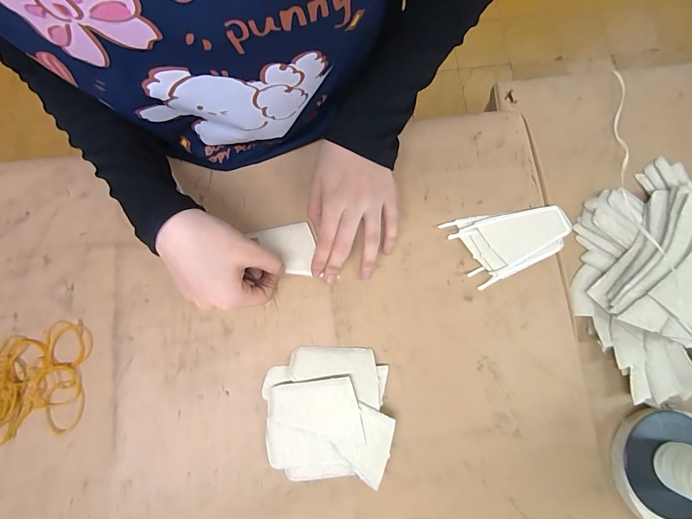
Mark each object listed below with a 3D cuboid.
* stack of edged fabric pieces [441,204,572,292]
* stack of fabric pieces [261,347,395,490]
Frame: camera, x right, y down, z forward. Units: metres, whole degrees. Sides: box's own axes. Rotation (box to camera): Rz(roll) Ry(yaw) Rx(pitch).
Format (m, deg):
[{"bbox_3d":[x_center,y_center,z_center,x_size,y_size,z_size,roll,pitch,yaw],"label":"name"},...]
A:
[{"bbox_3d":[0.172,-0.026,0.358,0.114,0.012,0.074,-24,81,-6],"label":"stack of edged fabric pieces"},{"bbox_3d":[-0.018,0.143,0.320,0.113,0.021,0.115,-4,79,-2],"label":"stack of fabric pieces"}]

